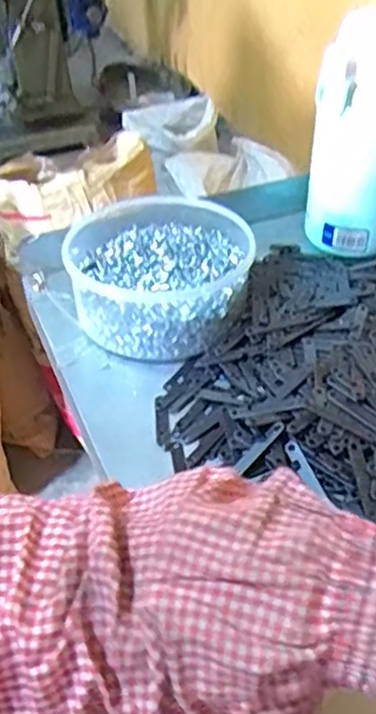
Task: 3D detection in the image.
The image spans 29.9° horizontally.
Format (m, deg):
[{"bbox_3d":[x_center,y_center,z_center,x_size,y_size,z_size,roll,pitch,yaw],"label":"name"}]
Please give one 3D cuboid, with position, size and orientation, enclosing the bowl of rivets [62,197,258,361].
[{"bbox_3d":[-0.024,-0.074,0.592,0.147,0.060,0.171,-5,41,-2],"label":"bowl of rivets"}]

